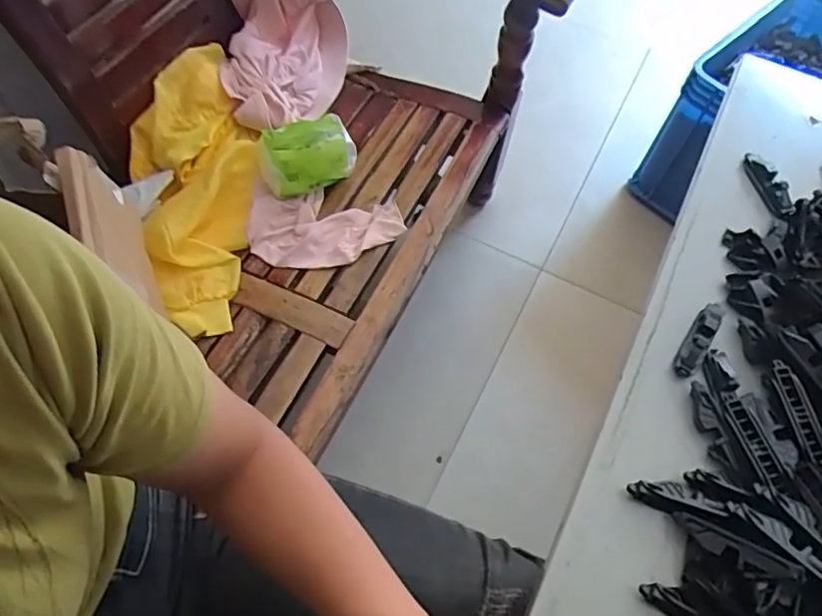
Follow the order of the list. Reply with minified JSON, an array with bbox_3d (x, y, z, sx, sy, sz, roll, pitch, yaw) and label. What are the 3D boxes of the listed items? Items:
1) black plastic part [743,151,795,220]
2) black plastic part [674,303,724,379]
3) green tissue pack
[{"bbox_3d":[0.348,-0.121,0.573,0.015,0.023,0.078,-9,62,-9],"label":"black plastic part"},{"bbox_3d":[0.242,0.023,0.493,0.017,0.018,0.079,34,64,14],"label":"black plastic part"},{"bbox_3d":[-0.149,-0.226,0.865,0.142,0.081,0.097,-15,63,-12],"label":"green tissue pack"}]

